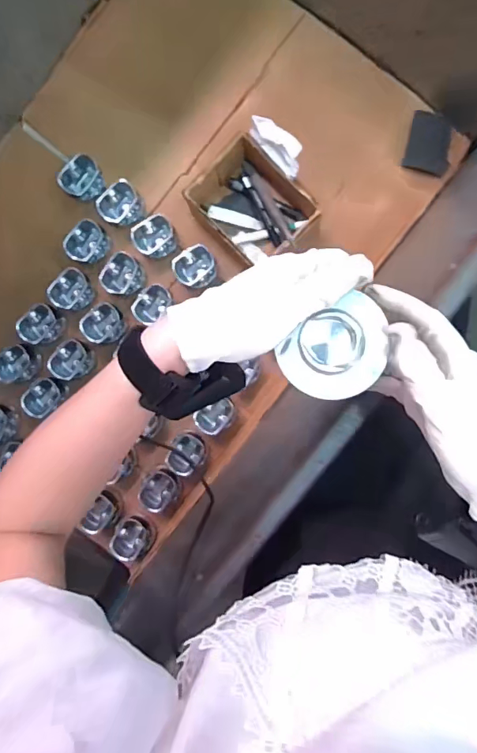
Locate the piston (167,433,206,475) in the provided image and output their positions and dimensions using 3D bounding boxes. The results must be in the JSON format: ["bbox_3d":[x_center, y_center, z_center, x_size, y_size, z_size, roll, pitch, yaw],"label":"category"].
[{"bbox_3d":[-0.099,0.144,0.856,0.069,0.042,0.076,38,94,0],"label":"piston"}]

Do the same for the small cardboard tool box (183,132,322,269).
[{"bbox_3d":[0.026,-0.302,0.833,0.206,0.123,0.154,44,94,0],"label":"small cardboard tool box"}]

